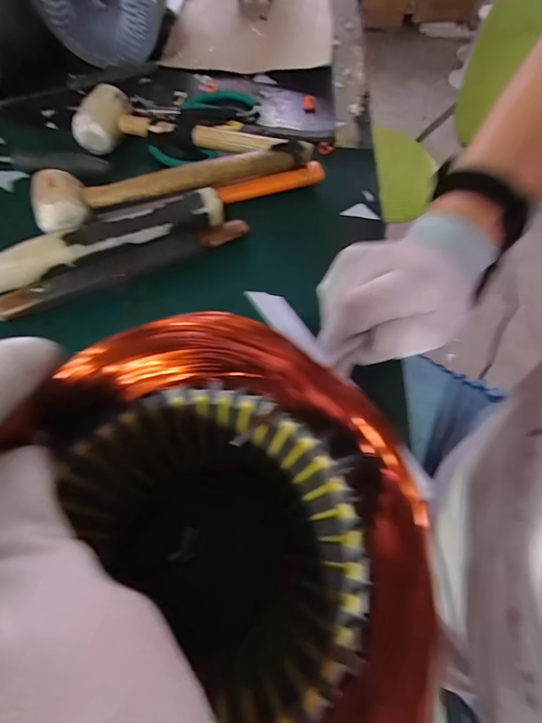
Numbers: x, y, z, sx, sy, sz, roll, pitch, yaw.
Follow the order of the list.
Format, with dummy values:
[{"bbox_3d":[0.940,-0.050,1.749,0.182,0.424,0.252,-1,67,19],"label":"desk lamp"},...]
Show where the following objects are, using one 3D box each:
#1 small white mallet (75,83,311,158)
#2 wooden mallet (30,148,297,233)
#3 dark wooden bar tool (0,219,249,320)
[{"bbox_3d":[-0.092,-0.250,0.385,0.233,0.038,0.075,11,65,3],"label":"small white mallet"},{"bbox_3d":[-0.093,-0.178,0.346,0.254,0.042,0.056,-21,68,-12],"label":"wooden mallet"},{"bbox_3d":[-0.130,-0.088,0.319,0.225,0.018,0.027,-22,68,-12],"label":"dark wooden bar tool"}]

